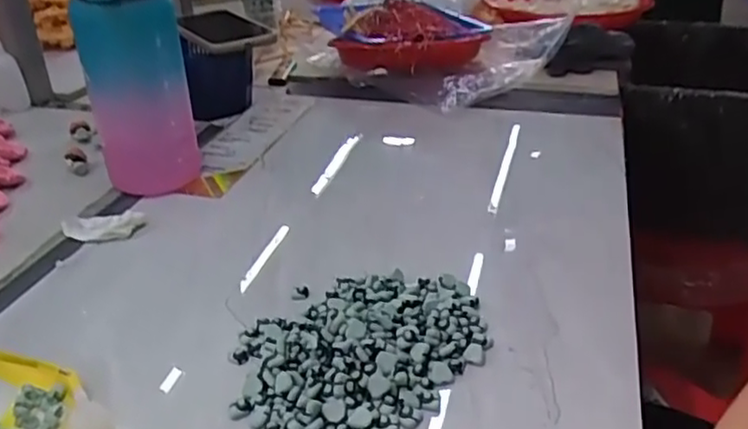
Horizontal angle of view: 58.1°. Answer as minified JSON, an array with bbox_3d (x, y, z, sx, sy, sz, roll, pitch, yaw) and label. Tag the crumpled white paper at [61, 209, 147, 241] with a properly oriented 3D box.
[{"bbox_3d":[-0.211,0.011,0.525,0.060,0.011,0.028,-7,30,-8],"label":"crumpled white paper"}]

